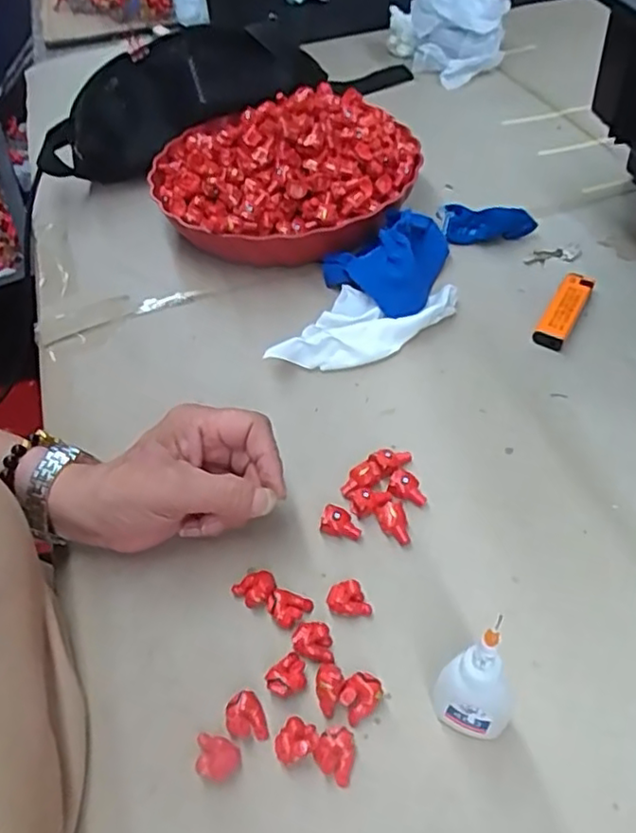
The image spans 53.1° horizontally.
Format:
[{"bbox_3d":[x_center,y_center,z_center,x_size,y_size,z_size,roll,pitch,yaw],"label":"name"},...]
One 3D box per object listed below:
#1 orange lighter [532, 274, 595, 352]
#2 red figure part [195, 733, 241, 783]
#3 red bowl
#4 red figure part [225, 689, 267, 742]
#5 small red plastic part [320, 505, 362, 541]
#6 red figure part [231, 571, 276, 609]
[{"bbox_3d":[0.190,-0.082,0.492,0.023,0.014,0.077,23,56,23],"label":"orange lighter"},{"bbox_3d":[-0.049,0.165,0.306,0.023,0.012,0.018,10,52,14],"label":"red figure part"},{"bbox_3d":[-0.035,-0.223,0.574,0.241,0.095,0.218,12,53,15],"label":"red bowl"},{"bbox_3d":[-0.036,0.149,0.316,0.018,0.013,0.020,-11,50,-3],"label":"red figure part"},{"bbox_3d":[0.014,0.064,0.381,0.023,0.014,0.016,16,54,18],"label":"small red plastic part"},{"bbox_3d":[-0.035,0.099,0.360,0.023,0.011,0.017,-21,51,-12],"label":"red figure part"}]

